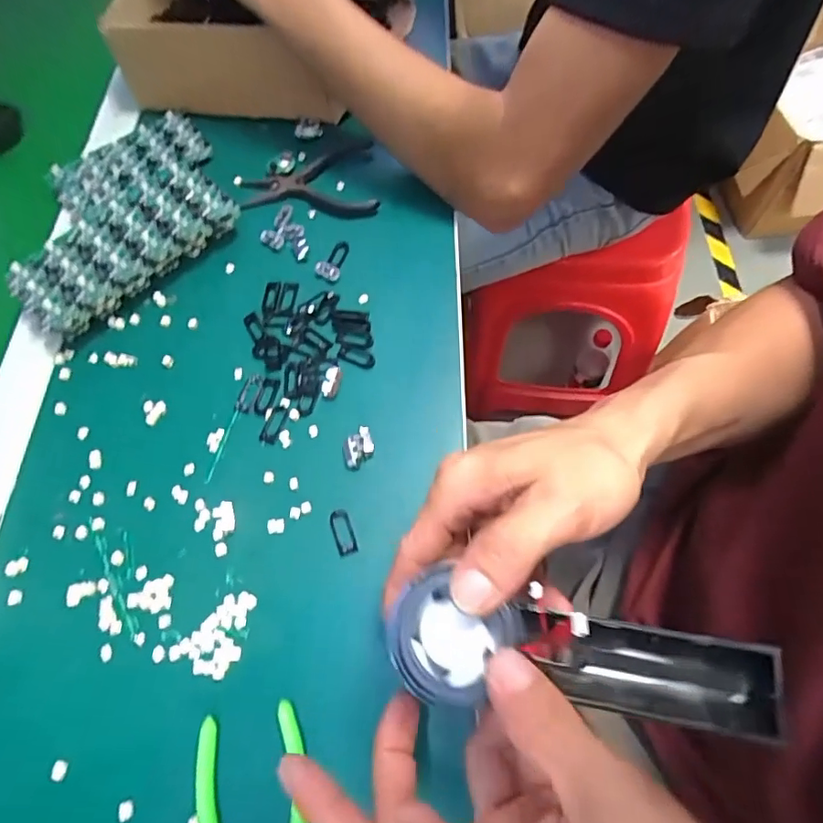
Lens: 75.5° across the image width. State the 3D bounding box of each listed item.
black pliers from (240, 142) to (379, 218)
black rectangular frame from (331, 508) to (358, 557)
[{"bbox_3d":[-0.089,-0.195,0.454,0.114,0.007,0.085,-7,65,0],"label":"black pliers"},{"bbox_3d":[-0.042,0.073,0.325,0.012,0.004,0.028,-19,66,-5],"label":"black rectangular frame"}]

